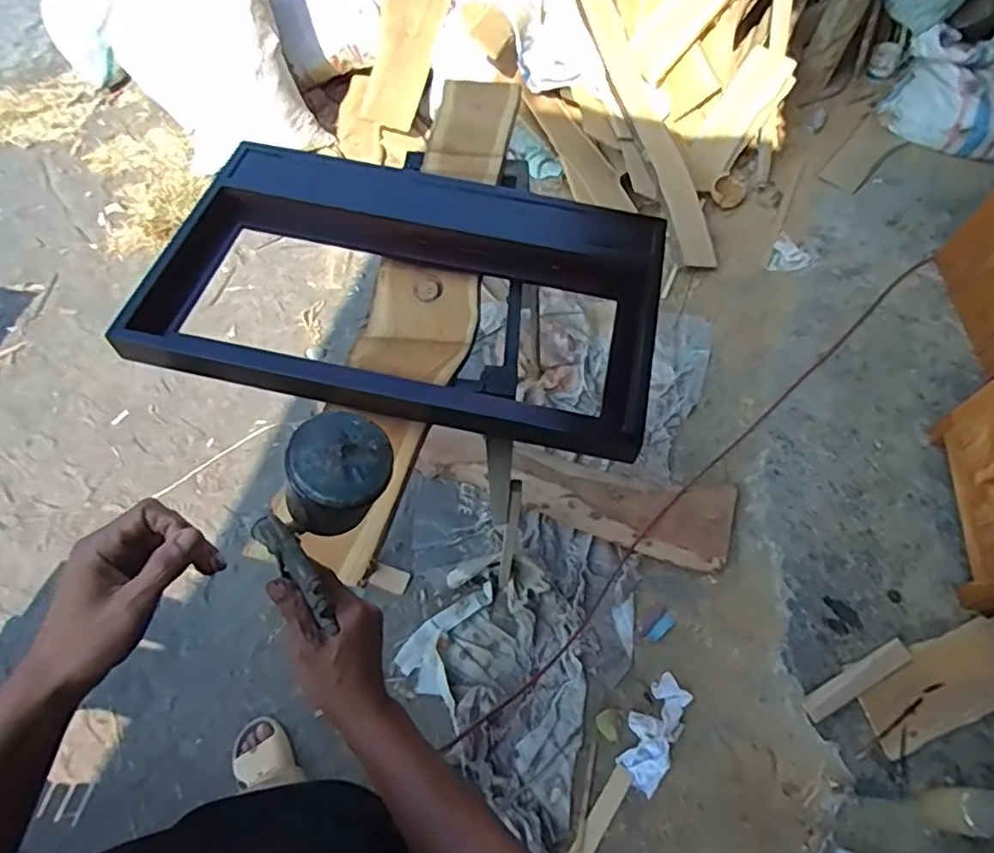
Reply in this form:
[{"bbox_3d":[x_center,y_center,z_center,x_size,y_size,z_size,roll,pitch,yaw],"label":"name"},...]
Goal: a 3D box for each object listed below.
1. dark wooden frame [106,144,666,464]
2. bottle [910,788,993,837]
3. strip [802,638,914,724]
[{"bbox_3d":[-0.125,-0.248,0.983,0.762,0.116,0.510,10,60,4],"label":"dark wooden frame"},{"bbox_3d":[0.884,0.709,1.133,0.089,0.256,0.078,2,59,-1],"label":"bottle"},{"bbox_3d":[0.792,0.550,1.349,0.277,0.014,0.055,-23,63,-15],"label":"strip"}]

